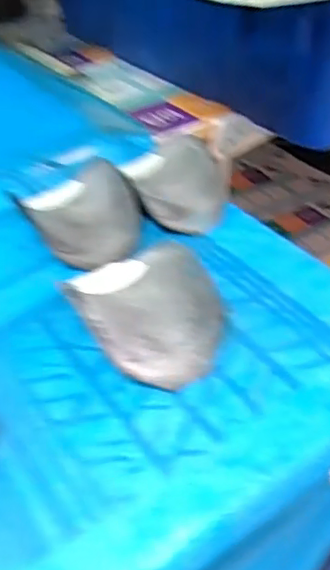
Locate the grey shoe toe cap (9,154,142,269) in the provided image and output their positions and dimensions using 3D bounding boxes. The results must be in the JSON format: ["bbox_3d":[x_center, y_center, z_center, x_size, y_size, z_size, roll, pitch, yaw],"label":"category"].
[{"bbox_3d":[-0.078,-0.068,0.547,0.091,0.043,0.130,-24,46,-25],"label":"grey shoe toe cap"}]

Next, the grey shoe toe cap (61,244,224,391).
[{"bbox_3d":[-0.018,0.012,0.449,0.104,0.040,0.143,-11,42,-12],"label":"grey shoe toe cap"}]

